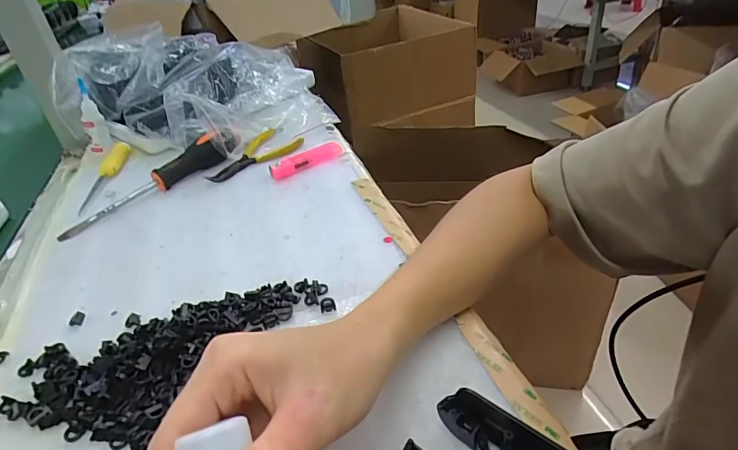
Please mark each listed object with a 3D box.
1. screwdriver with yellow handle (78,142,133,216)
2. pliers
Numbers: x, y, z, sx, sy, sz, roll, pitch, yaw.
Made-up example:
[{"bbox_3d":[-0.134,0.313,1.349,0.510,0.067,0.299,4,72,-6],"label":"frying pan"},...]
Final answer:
[{"bbox_3d":[-0.292,-0.057,0.481,0.020,0.017,0.132,-10,35,-3],"label":"screwdriver with yellow handle"},{"bbox_3d":[-0.131,-0.079,0.490,0.054,0.010,0.112,20,44,34],"label":"pliers"}]

